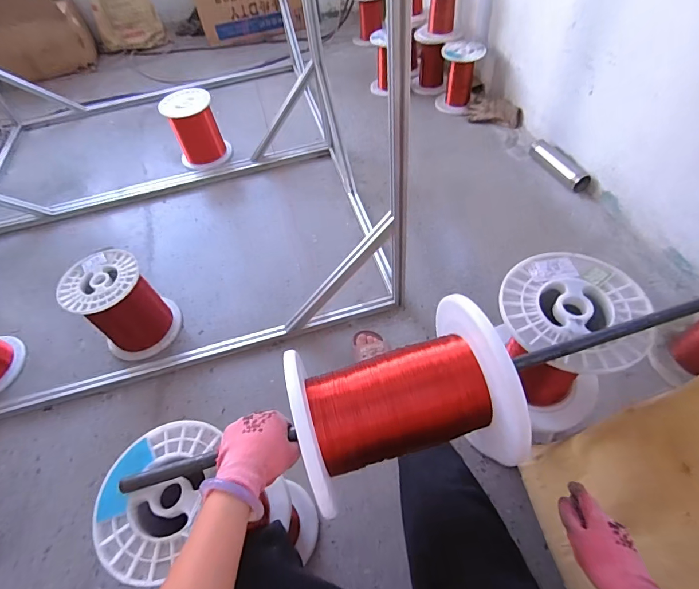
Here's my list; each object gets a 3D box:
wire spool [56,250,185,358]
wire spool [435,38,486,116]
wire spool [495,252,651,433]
[{"bbox_3d":[-0.606,0.037,1.066,0.204,0.235,0.194,-2,55,3],"label":"wire spool"},{"bbox_3d":[0.455,-0.900,1.634,0.167,0.222,0.191,13,57,14],"label":"wire spool"},{"bbox_3d":[0.330,0.088,0.653,0.192,0.246,0.196,-3,53,4],"label":"wire spool"}]

